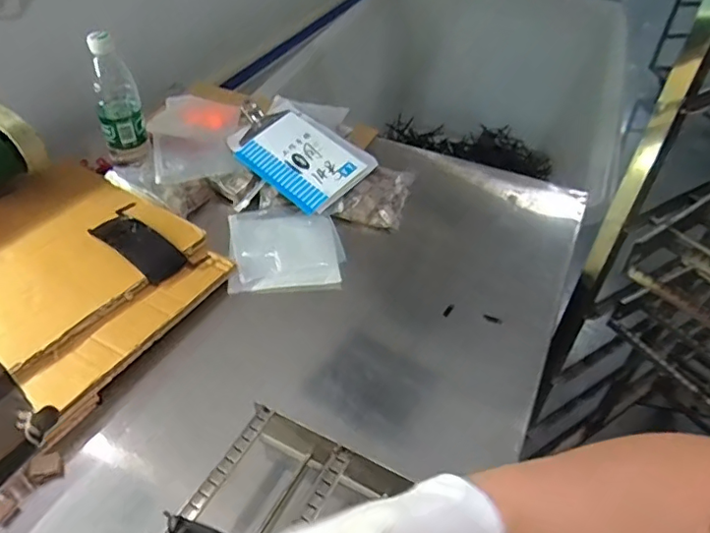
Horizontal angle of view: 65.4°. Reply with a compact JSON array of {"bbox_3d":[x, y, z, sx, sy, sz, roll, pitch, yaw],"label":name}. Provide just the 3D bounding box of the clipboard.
[{"bbox_3d":[-0.095,-0.186,0.890,0.228,0.025,0.149,39,66,19],"label":"clipboard"}]

